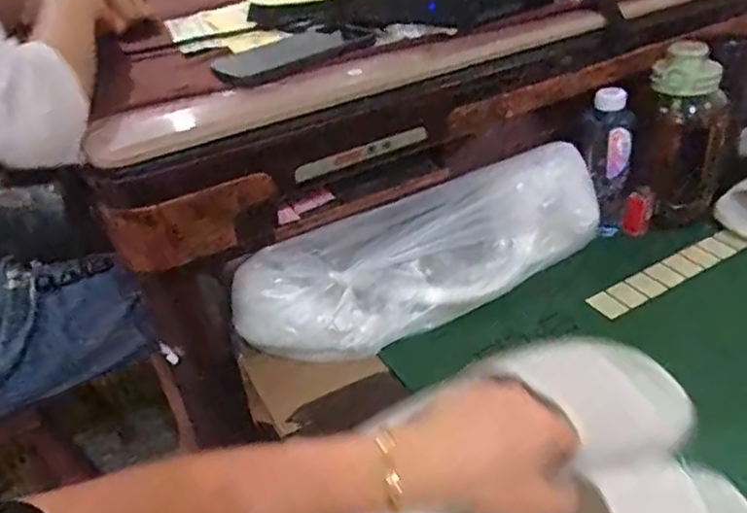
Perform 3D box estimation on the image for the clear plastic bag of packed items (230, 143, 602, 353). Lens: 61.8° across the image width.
[{"bbox_3d":[0.064,0.003,0.670,0.422,0.112,0.080,-21,38,-17],"label":"clear plastic bag of packed items"}]

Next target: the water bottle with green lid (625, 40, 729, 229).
[{"bbox_3d":[0.369,-0.138,0.754,0.101,0.208,0.088,15,41,25],"label":"water bottle with green lid"}]

